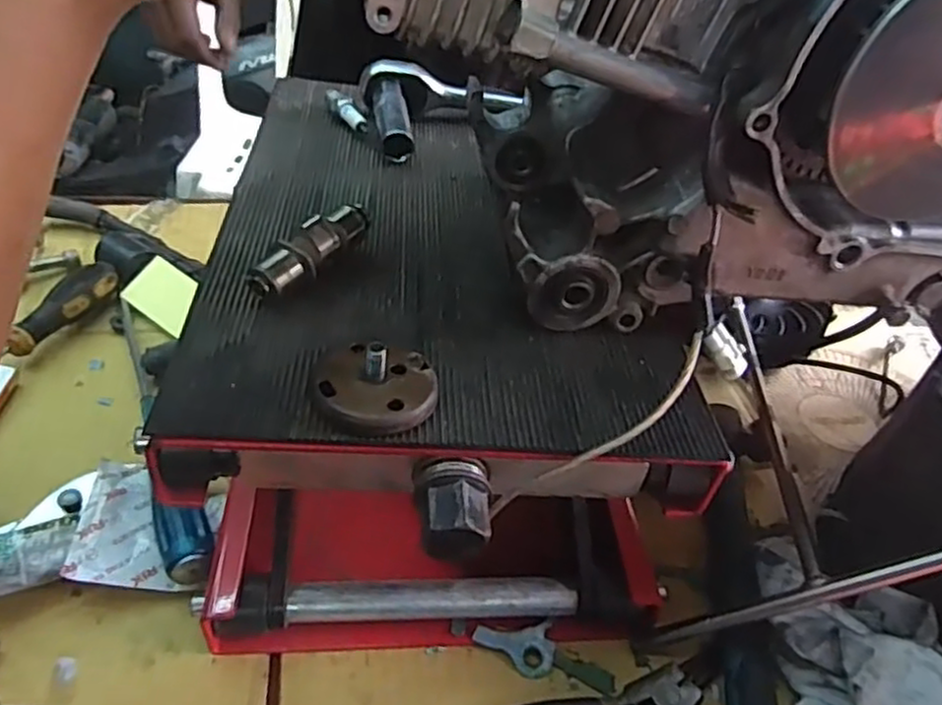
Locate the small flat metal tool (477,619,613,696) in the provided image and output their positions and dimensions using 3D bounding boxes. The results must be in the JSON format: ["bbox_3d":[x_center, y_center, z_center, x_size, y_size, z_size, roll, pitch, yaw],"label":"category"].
[{"bbox_3d":[0.038,0.155,0.368,0.073,0.009,0.027,11,41,5],"label":"small flat metal tool"}]

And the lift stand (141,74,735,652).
[{"bbox_3d":[-0.020,-0.006,0.416,0.225,0.167,0.329,2,41,-5],"label":"lift stand"}]

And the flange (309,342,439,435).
[{"bbox_3d":[-0.037,0.010,0.276,0.048,0.020,0.040,1,41,-7],"label":"flange"}]

